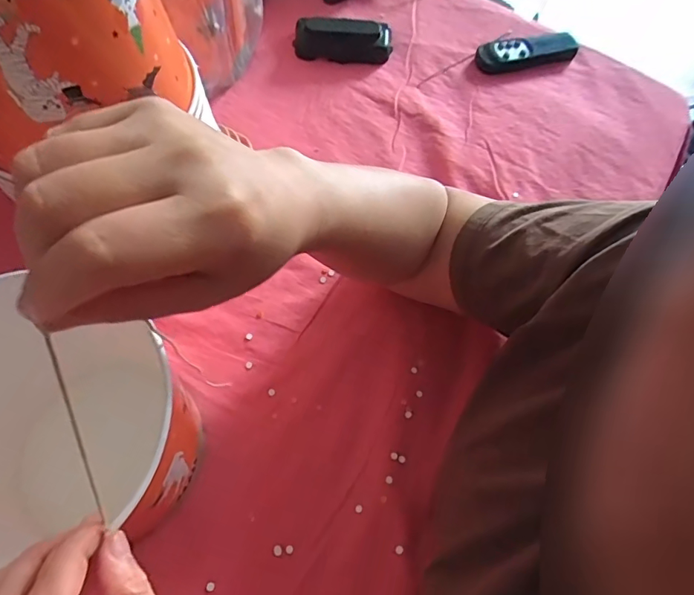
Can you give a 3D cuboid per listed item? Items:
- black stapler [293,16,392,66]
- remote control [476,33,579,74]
[{"bbox_3d":[-0.004,-0.283,0.535,0.104,0.032,0.034,-2,65,-2],"label":"black stapler"},{"bbox_3d":[0.203,-0.273,0.542,0.114,0.016,0.038,-9,66,-7],"label":"remote control"}]

